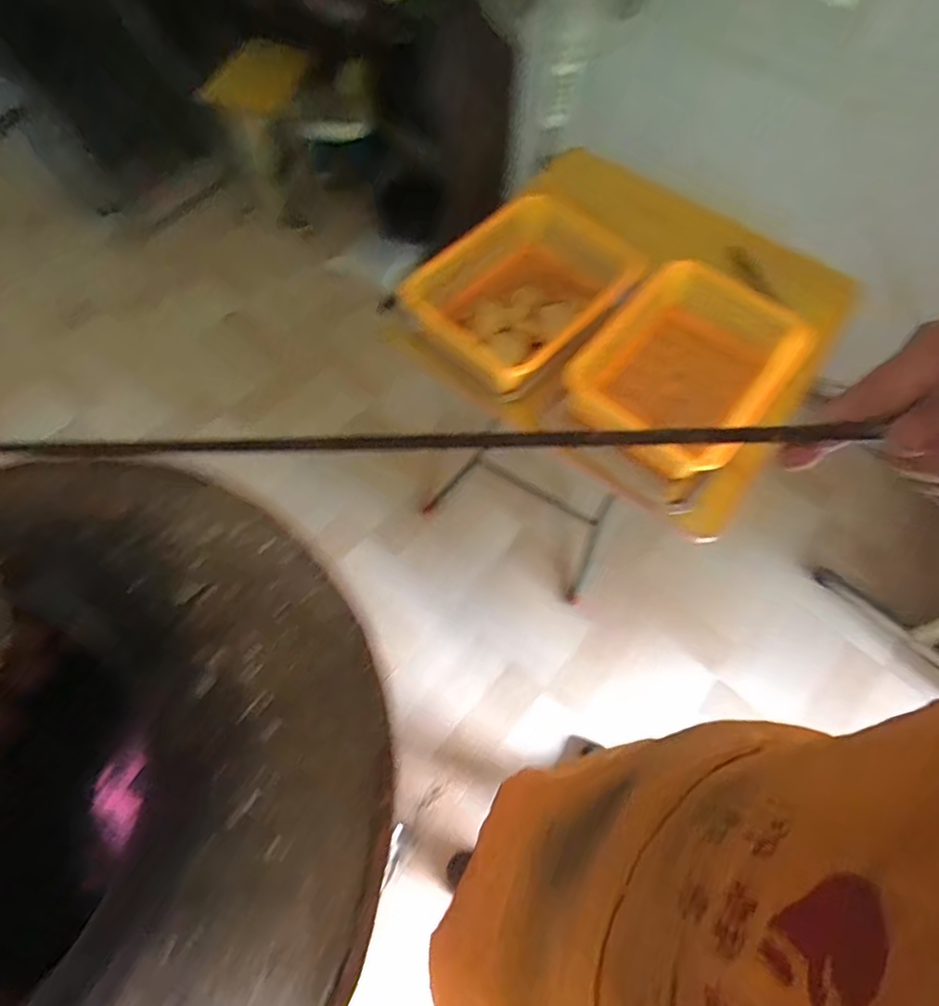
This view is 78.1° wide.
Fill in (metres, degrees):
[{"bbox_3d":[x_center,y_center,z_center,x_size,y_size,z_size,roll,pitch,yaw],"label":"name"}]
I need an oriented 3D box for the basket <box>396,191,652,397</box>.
[{"bbox_3d":[0.083,-0.359,1.019,0.279,0.119,0.380,36,67,15],"label":"basket"}]

